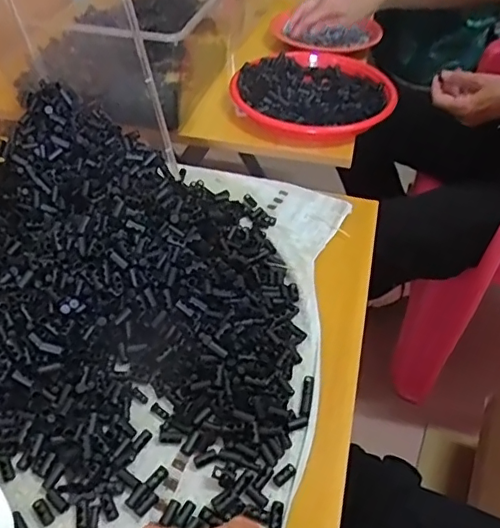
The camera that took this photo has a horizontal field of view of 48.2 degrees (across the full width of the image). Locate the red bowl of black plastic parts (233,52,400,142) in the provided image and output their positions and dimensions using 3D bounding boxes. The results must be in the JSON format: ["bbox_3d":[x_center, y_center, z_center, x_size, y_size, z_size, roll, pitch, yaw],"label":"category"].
[{"bbox_3d":[0.094,-0.254,0.842,0.225,0.042,0.218,2,44,-2],"label":"red bowl of black plastic parts"}]

